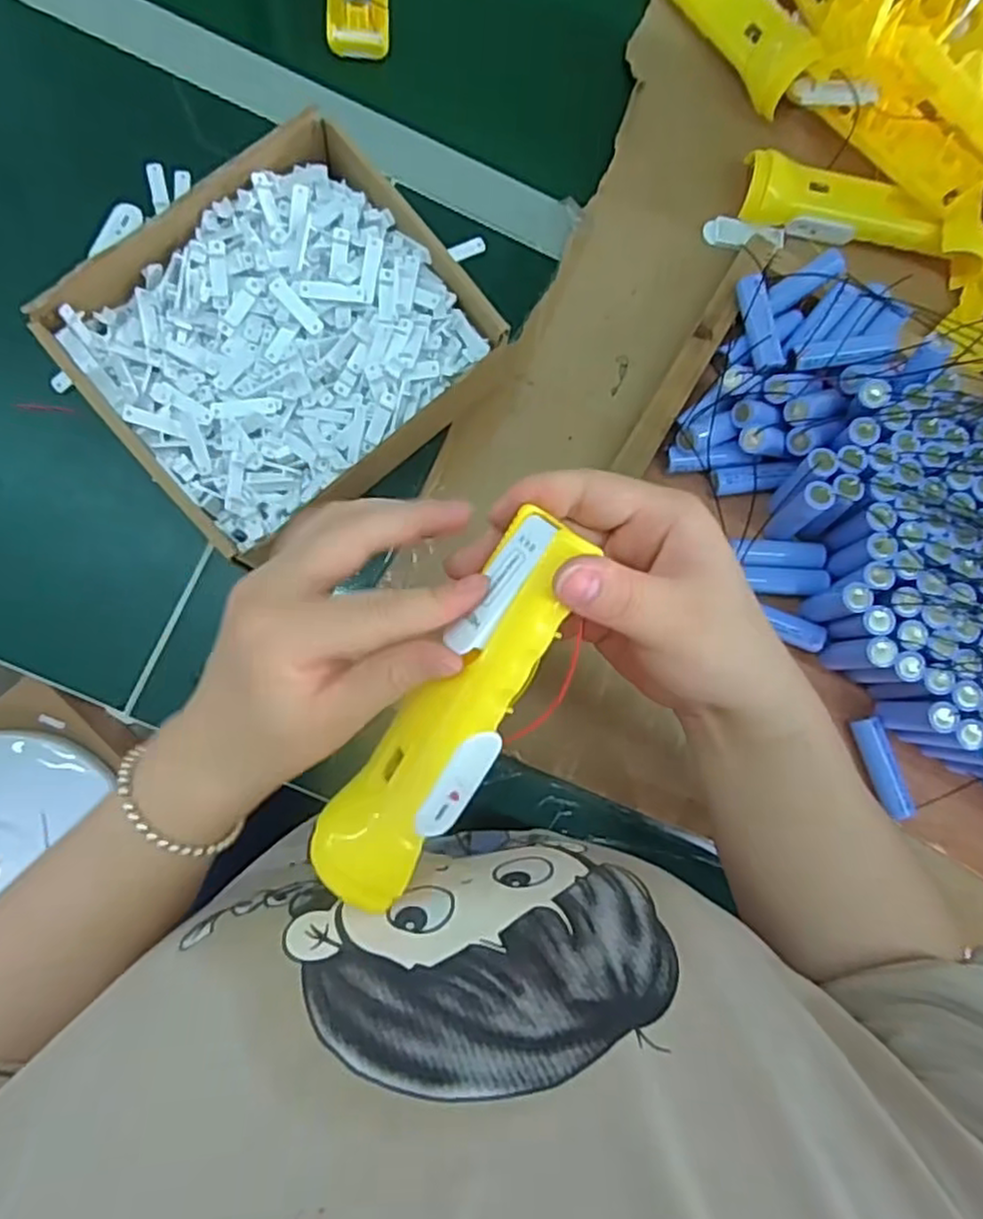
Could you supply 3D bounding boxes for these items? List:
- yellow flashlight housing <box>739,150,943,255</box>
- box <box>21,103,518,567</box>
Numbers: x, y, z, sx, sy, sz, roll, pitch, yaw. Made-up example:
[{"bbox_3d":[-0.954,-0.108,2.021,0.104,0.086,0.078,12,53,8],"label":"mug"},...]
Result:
[{"bbox_3d":[0.250,-0.290,0.500,0.140,0.025,0.044,10,82,-5],"label":"yellow flashlight housing"},{"bbox_3d":[-0.125,-0.159,0.431,0.213,0.068,0.173,-42,89,-10],"label":"box"}]

